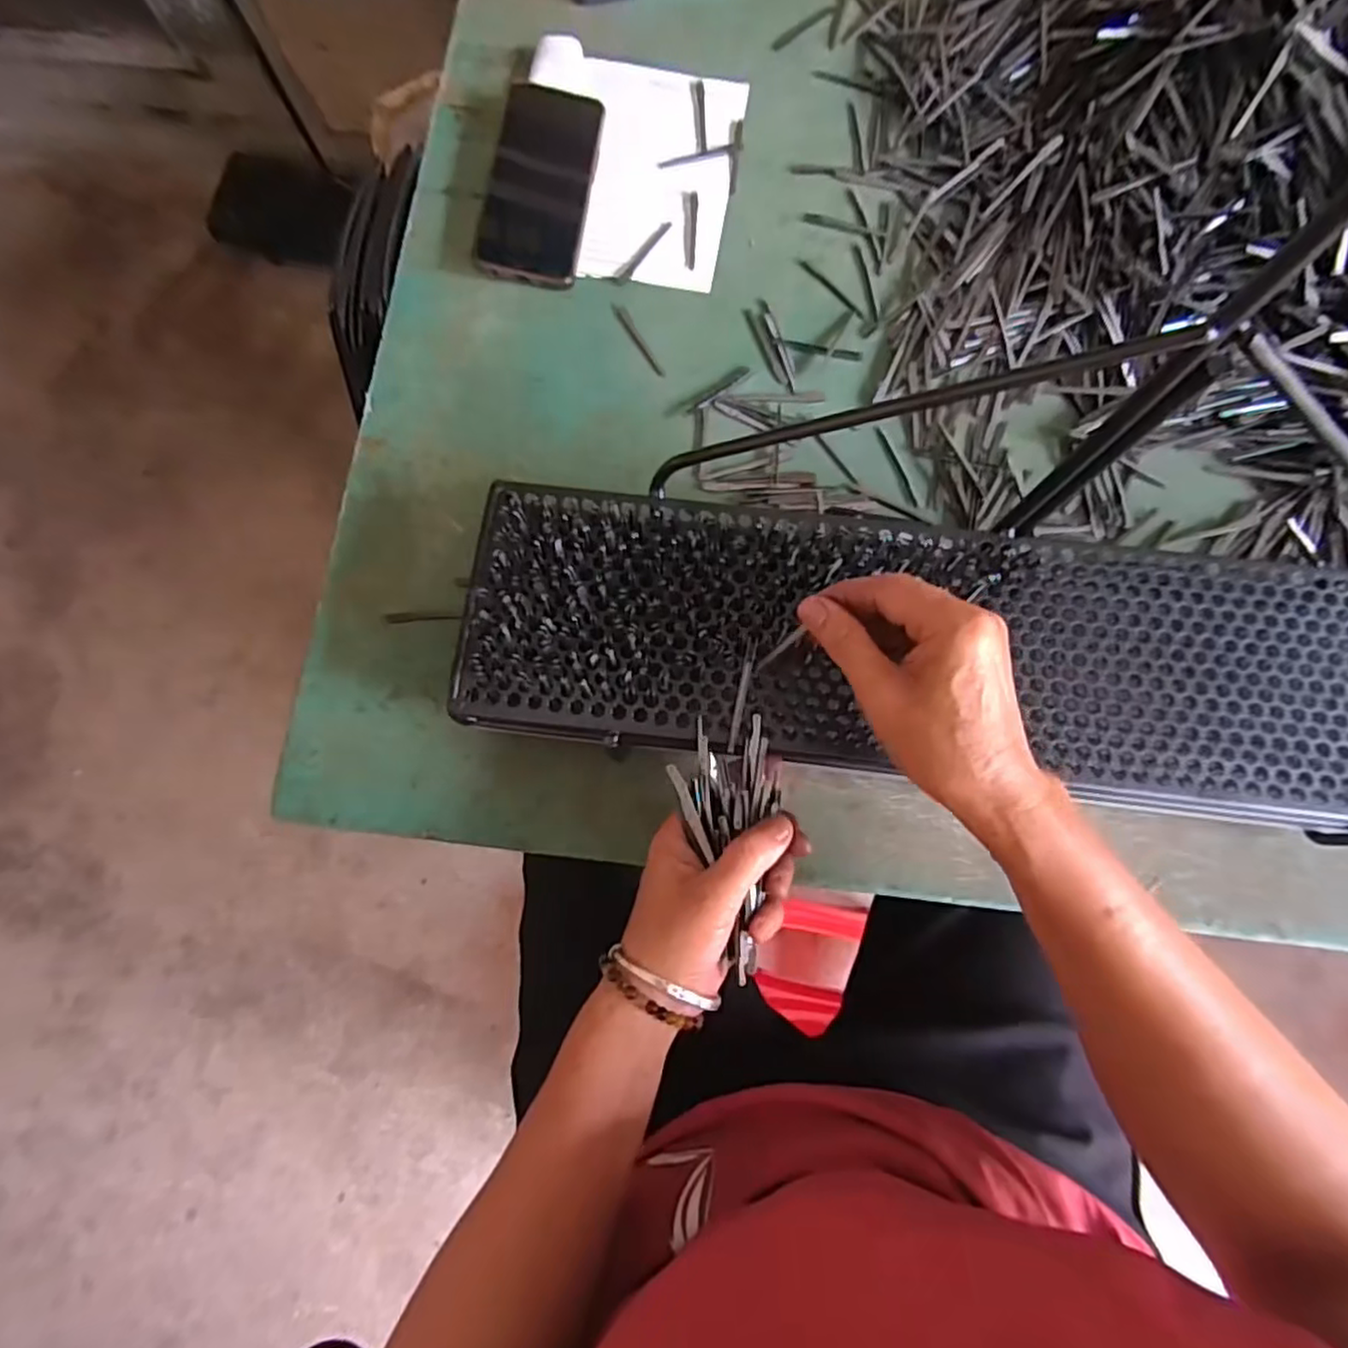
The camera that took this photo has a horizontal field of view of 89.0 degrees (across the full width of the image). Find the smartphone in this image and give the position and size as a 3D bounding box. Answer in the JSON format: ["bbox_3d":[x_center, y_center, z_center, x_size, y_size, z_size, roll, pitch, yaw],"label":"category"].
[{"bbox_3d":[-0.100,-0.372,0.521,0.074,0.006,0.159,9,84,-9],"label":"smartphone"}]

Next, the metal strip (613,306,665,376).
[{"bbox_3d":[-0.027,-0.247,0.506,0.008,0.004,0.067,-29,79,-5],"label":"metal strip"}]

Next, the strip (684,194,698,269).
[{"bbox_3d":[0.013,-0.342,0.527,0.010,0.004,0.068,3,78,1],"label":"strip"}]

